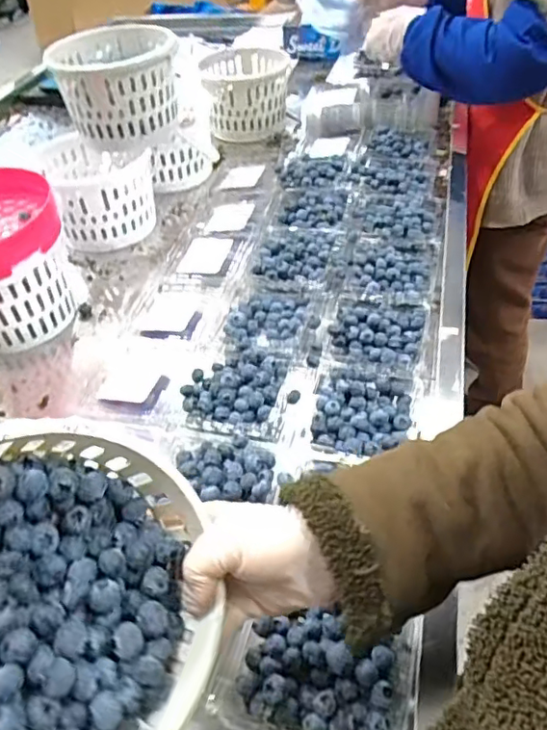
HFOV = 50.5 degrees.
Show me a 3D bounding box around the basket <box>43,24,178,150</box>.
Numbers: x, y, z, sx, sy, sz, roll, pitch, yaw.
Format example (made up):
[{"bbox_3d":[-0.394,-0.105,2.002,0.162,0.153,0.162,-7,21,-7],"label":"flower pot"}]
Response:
[{"bbox_3d":[-0.219,-0.393,0.824,0.164,0.113,0.164,-5,44,0],"label":"basket"}]

